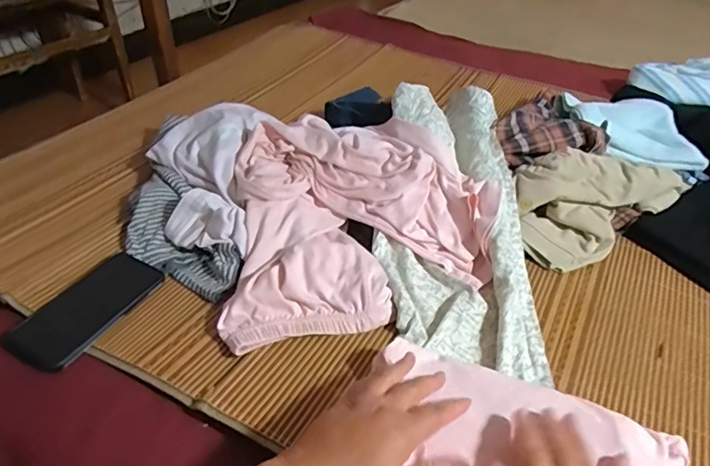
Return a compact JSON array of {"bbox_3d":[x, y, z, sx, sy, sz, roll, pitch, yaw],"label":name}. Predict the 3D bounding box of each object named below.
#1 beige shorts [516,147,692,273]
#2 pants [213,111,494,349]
[{"bbox_3d":[0.341,-0.061,0.758,0.293,0.080,0.157,-24,46,-29],"label":"beige shorts"},{"bbox_3d":[0.014,-0.027,0.682,0.336,0.084,0.349,-3,39,-6],"label":"pants"}]

